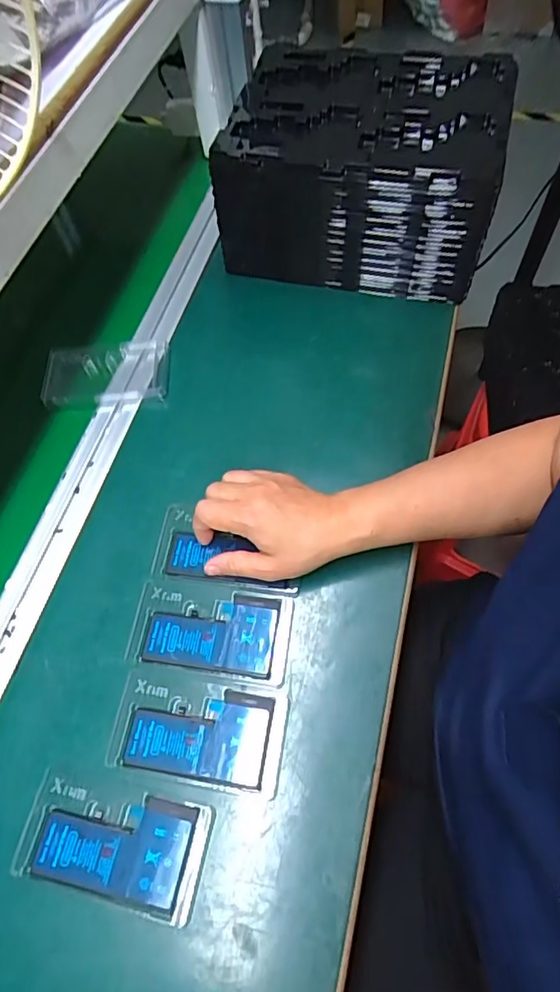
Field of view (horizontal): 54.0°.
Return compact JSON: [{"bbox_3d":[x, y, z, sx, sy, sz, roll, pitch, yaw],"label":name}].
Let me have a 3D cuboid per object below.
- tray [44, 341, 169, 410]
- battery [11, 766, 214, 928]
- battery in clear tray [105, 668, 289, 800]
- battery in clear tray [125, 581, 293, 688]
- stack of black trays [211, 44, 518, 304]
[{"bbox_3d":[-0.181,-0.130,0.581,0.127,0.021,0.077,-3,62,3],"label":"tray"},{"bbox_3d":[-0.116,0.239,0.381,0.127,0.009,0.069,9,63,9],"label":"battery"},{"bbox_3d":[-0.061,0.174,0.409,0.125,0.004,0.070,7,63,8],"label":"battery in clear tray"},{"bbox_3d":[-0.057,0.109,0.444,0.126,0.004,0.068,5,63,7],"label":"battery in clear tray"},{"bbox_3d":[0.087,-0.336,0.587,0.266,0.160,0.174,15,64,12],"label":"stack of black trays"}]

